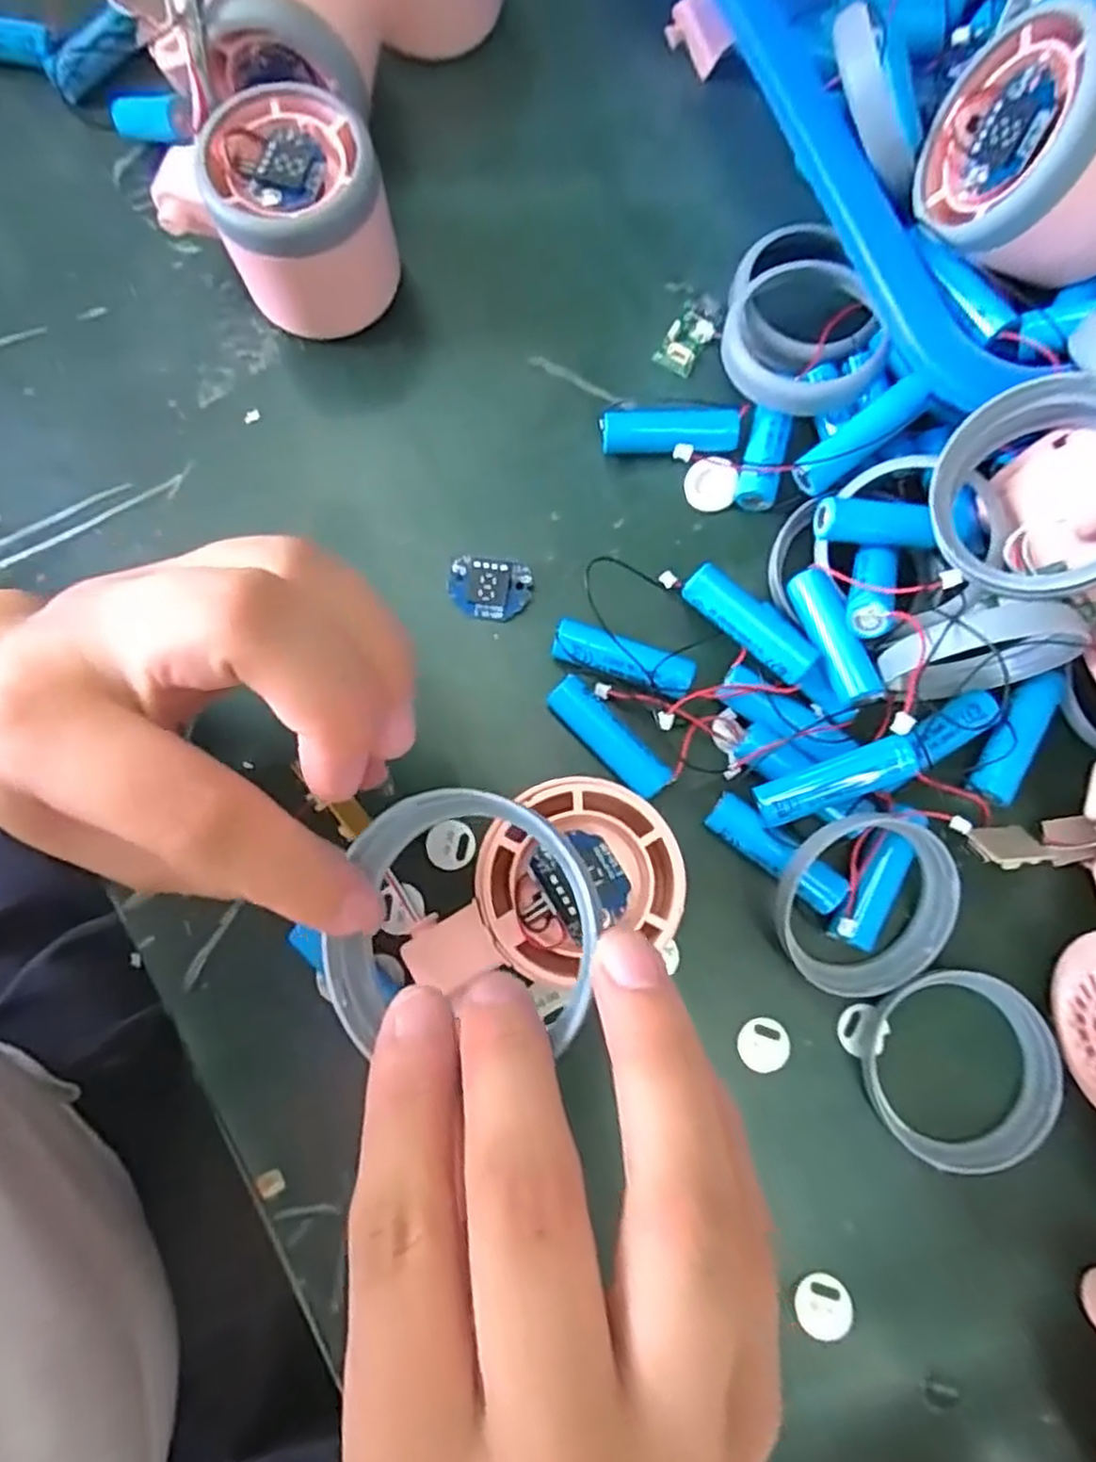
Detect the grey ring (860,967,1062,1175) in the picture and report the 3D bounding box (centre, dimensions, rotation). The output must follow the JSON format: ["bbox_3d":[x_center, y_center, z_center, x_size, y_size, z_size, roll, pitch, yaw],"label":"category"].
[{"bbox_3d":[0.130,0.107,0.232,0.055,0.015,0.057,0,80,0],"label":"grey ring"}]

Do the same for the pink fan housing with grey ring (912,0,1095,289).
[{"bbox_3d":[0.154,-0.172,0.219,0.056,0.063,0.059,-2,77,-26],"label":"pink fan housing with grey ring"}]

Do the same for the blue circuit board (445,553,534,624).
[{"bbox_3d":[-0.021,-0.051,0.263,0.029,0.004,0.022,10,95,-1],"label":"blue circuit board"}]

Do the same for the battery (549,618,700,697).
[{"bbox_3d":[0.026,-0.024,0.254,0.049,0.016,0.014,19,80,3],"label":"battery"}]

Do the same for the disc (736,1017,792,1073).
[{"bbox_3d":[0.071,0.103,0.240,0.017,0.004,0.016,0,80,0],"label":"disc"}]

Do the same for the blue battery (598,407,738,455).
[{"bbox_3d":[0.045,-0.109,0.269,0.050,0.016,0.012,-3,80,0],"label":"blue battery"}]

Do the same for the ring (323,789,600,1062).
[{"bbox_3d":[-0.018,0.039,0.152,0.055,0.010,0.051,0,80,0],"label":"ring"}]

